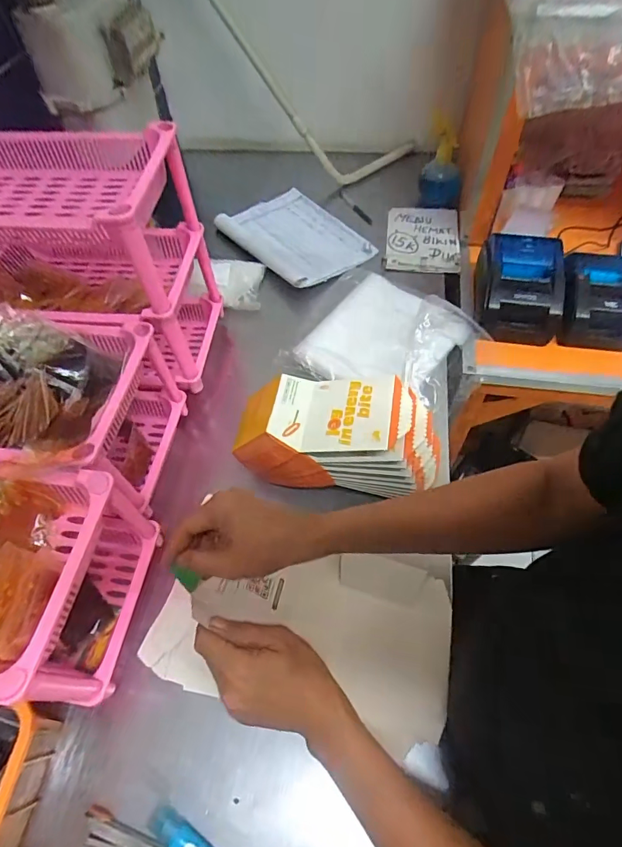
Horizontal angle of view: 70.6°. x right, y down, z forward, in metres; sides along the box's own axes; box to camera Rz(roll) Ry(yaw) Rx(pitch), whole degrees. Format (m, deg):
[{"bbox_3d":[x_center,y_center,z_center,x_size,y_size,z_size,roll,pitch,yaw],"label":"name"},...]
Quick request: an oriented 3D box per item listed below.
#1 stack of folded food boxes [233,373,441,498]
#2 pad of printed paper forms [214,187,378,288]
[{"bbox_3d":[0.033,0.010,0.576,0.258,0.126,0.110,5,57,6],"label":"stack of folded food boxes"},{"bbox_3d":[-0.031,-0.398,0.918,0.213,0.029,0.294,-37,62,-19],"label":"pad of printed paper forms"}]

